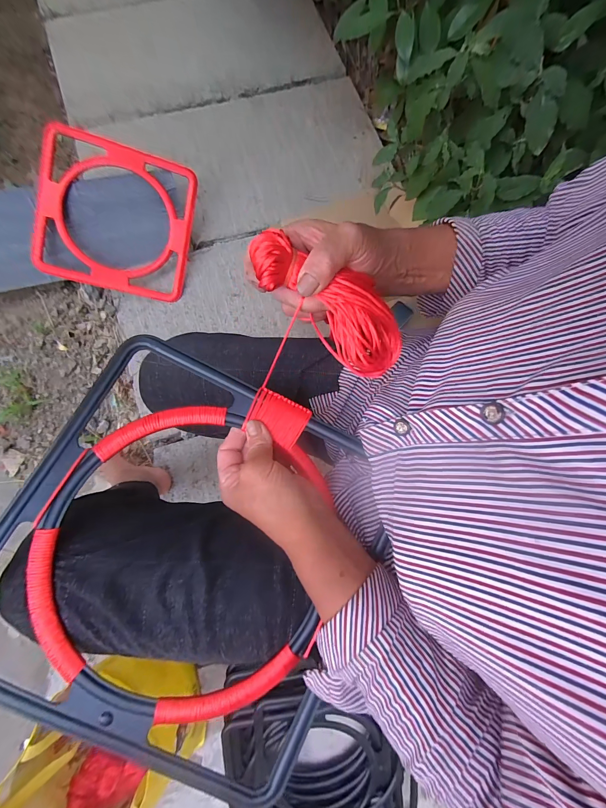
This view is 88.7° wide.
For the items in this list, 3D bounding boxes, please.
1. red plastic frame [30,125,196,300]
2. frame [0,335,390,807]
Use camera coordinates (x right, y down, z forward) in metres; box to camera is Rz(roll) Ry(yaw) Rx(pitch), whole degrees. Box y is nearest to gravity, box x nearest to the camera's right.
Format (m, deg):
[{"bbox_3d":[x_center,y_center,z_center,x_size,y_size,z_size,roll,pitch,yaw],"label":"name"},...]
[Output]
[{"bbox_3d":[-0.454,-0.449,0.758,0.328,0.028,0.329,10,98,-16],"label":"red plastic frame"},{"bbox_3d":[-0.101,0.130,0.283,0.321,0.037,0.323,25,80,4],"label":"frame"}]

